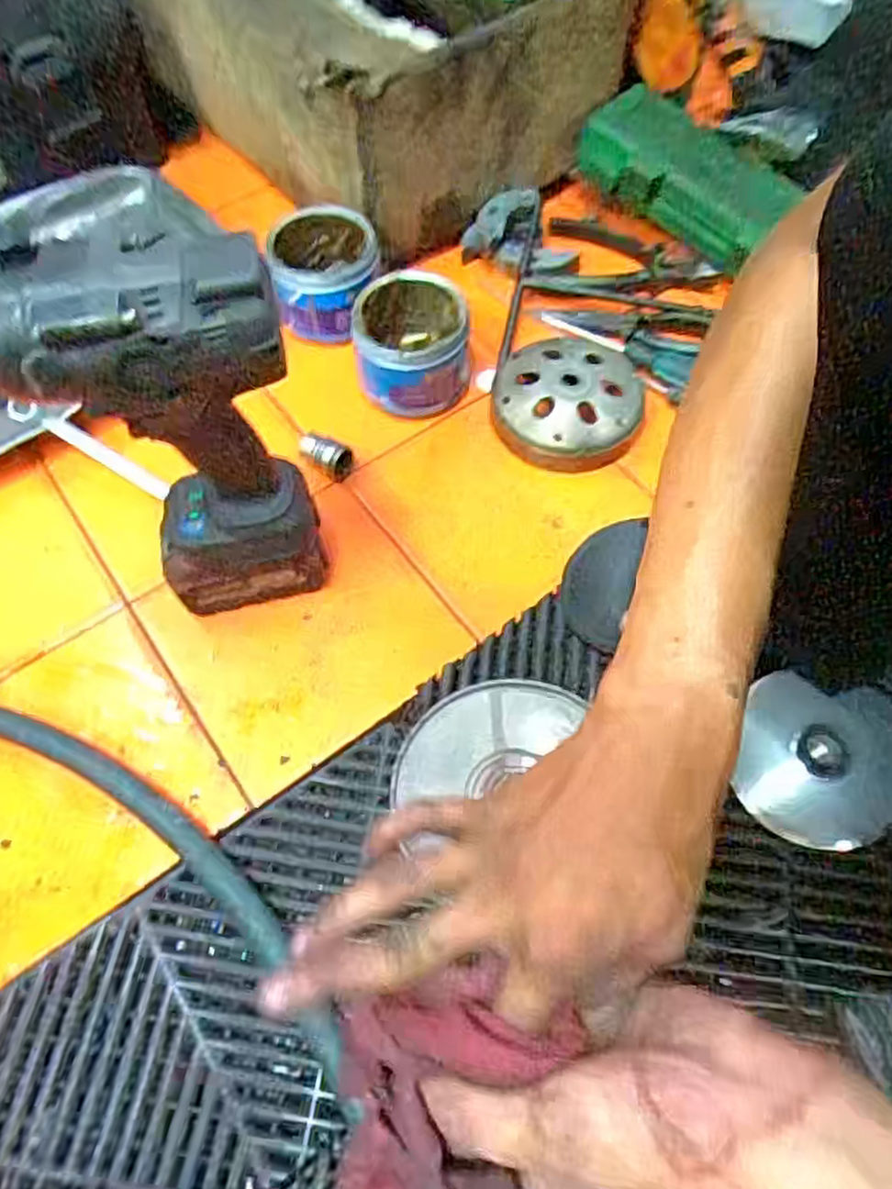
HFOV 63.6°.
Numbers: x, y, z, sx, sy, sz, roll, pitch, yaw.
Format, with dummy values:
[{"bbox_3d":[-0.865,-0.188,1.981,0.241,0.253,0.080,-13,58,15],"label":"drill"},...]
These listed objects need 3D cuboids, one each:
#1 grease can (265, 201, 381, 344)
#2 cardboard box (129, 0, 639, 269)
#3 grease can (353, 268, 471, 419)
[{"bbox_3d":[-0.114,-0.300,0.677,0.096,0.075,0.088,0,62,1],"label":"grease can"},{"bbox_3d":[-0.113,-0.647,0.778,0.368,0.188,0.591,-37,68,-17],"label":"cardboard box"},{"bbox_3d":[-0.028,-0.218,0.632,0.096,0.078,0.103,-1,62,0],"label":"grease can"}]

